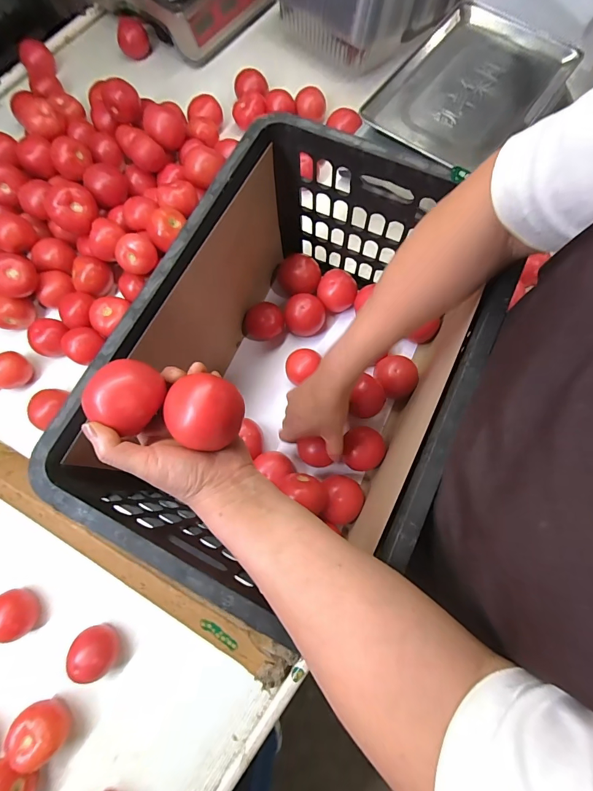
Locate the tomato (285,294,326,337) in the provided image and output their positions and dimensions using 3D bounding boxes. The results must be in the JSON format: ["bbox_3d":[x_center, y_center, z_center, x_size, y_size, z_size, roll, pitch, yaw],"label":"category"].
[{"bbox_3d":[0.015,-0.137,0.607,0.065,0.050,0.062,3,75,2],"label":"tomato"}]

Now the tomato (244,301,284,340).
[{"bbox_3d":[-0.053,-0.124,0.608,0.066,0.049,0.060,2,75,2],"label":"tomato"}]

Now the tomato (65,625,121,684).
[{"bbox_3d":[-0.278,0.354,0.500,0.053,0.050,0.060,-42,78,-9],"label":"tomato"}]

